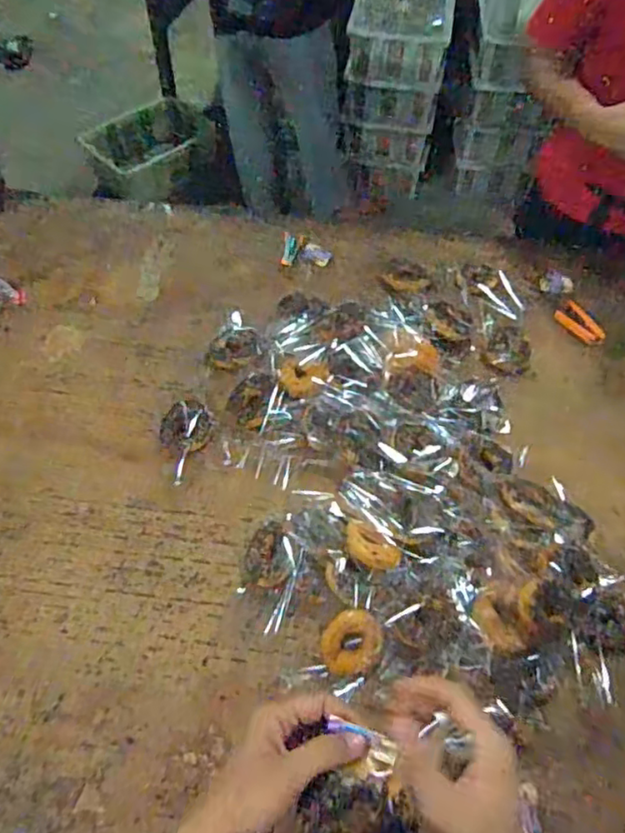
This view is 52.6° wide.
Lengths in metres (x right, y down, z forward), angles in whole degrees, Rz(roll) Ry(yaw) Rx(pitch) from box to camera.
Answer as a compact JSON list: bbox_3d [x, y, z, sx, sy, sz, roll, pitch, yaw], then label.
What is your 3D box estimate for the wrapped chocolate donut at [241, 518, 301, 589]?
[{"bbox_3d":[-0.061,0.200,0.937,0.083,0.032,0.102,5,57,3],"label":"wrapped chocolate donut"}]

